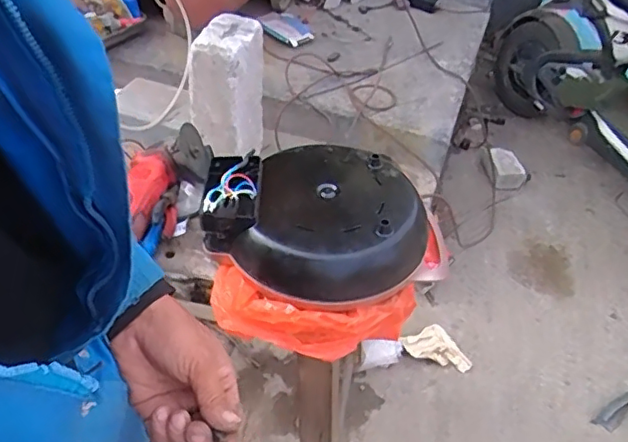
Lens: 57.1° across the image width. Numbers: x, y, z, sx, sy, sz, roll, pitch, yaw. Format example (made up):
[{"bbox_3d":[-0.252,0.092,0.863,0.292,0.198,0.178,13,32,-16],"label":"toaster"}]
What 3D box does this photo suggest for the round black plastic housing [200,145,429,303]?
[{"bbox_3d":[0.004,-0.006,0.872,0.312,0.068,0.296,3,45,-3],"label":"round black plastic housing"}]

